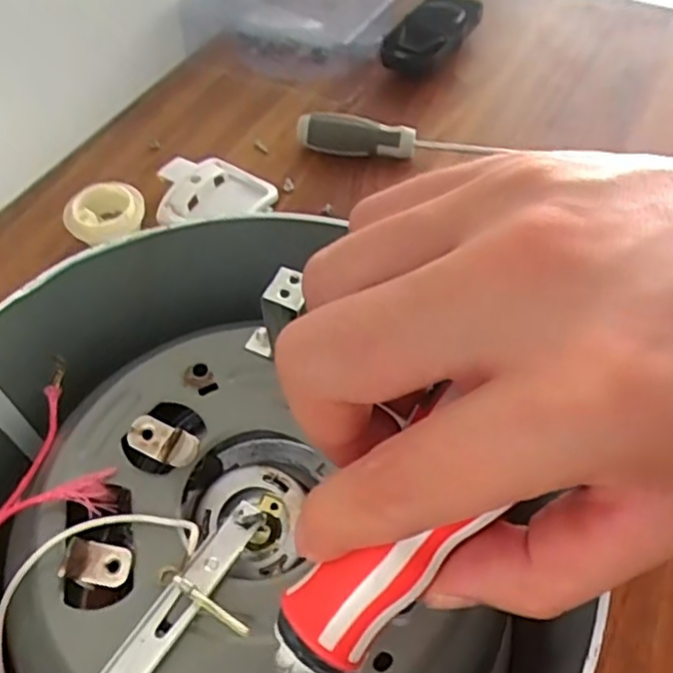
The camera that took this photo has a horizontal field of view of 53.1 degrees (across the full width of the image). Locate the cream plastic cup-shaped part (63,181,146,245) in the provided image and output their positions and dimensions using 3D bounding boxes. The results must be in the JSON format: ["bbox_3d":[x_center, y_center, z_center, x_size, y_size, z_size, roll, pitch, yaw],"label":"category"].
[{"bbox_3d":[-0.159,-0.082,0.467,0.053,0.026,0.044,-27,56,-15],"label":"cream plastic cup-shaped part"}]

